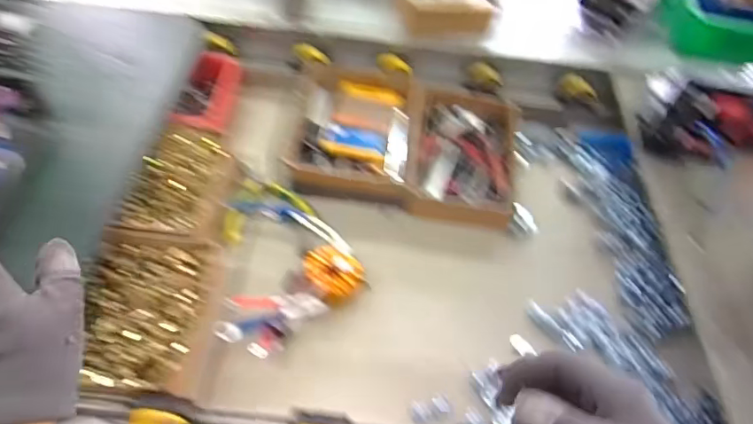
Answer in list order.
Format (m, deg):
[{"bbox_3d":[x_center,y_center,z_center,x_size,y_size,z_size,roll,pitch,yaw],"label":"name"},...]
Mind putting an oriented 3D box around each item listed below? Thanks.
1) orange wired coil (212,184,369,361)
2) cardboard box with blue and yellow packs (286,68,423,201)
[{"bbox_3d":[-0.128,0.050,0.591,0.161,0.043,0.206,-28,59,-25],"label":"orange wired coil"},{"bbox_3d":[-0.026,-0.118,0.723,0.171,0.049,0.221,8,51,0],"label":"cardboard box with blue and yellow packs"}]

